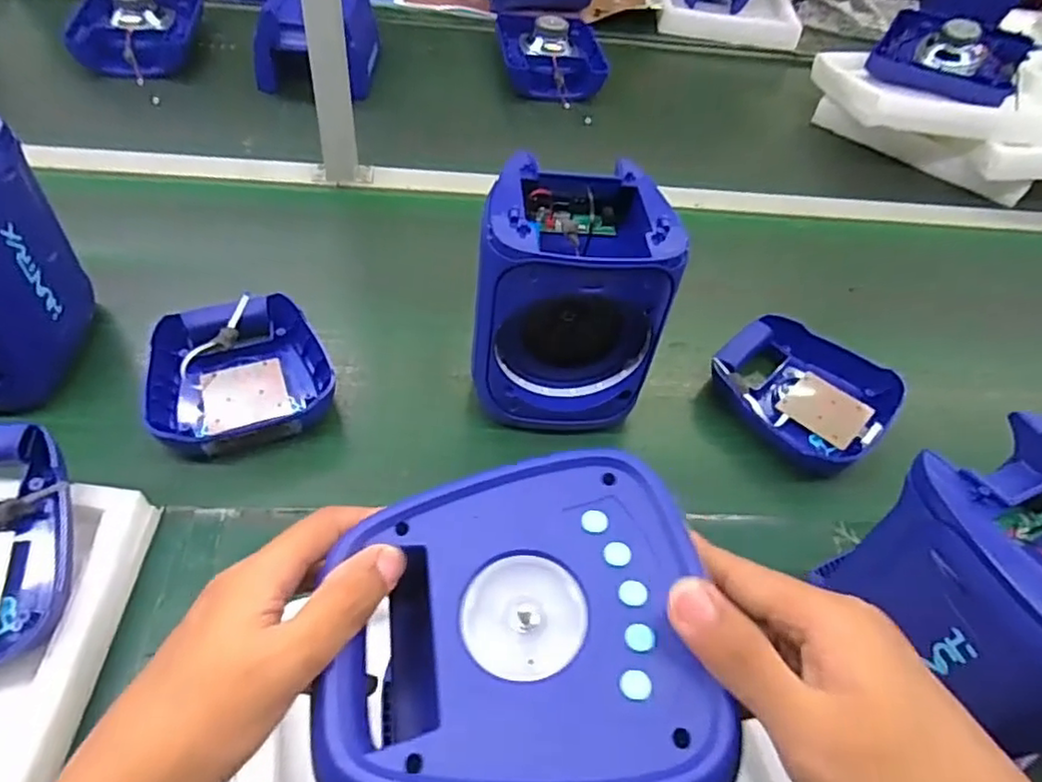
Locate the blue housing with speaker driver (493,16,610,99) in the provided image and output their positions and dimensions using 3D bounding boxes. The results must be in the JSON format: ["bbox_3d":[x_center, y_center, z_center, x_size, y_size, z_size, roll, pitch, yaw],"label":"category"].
[{"bbox_3d":[0.056,-0.619,1.155,0.194,0.114,0.176,-2,48,-8],"label":"blue housing with speaker driver"}]

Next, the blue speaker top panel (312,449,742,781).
[{"bbox_3d":[-0.002,0.105,0.273,0.153,0.049,0.154,-3,48,-8],"label":"blue speaker top panel"}]

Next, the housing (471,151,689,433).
[{"bbox_3d":[0.045,-0.088,0.625,0.167,0.209,0.155,3,47,-3],"label":"housing"}]

